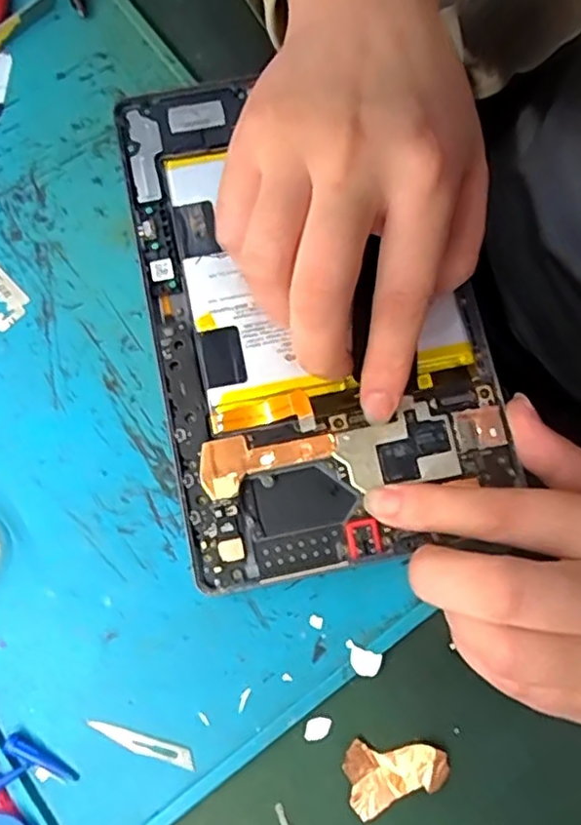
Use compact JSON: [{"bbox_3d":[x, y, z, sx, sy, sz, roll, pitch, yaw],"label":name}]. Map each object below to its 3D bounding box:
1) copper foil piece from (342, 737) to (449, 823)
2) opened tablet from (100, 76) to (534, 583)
[{"bbox_3d":[0.037,0.126,0.230,0.036,0.004,0.024,-22,79,-6],"label":"copper foil piece"},{"bbox_3d":[0.007,-0.043,0.259,0.125,0.010,0.201,-12,78,-4],"label":"opened tablet"}]

